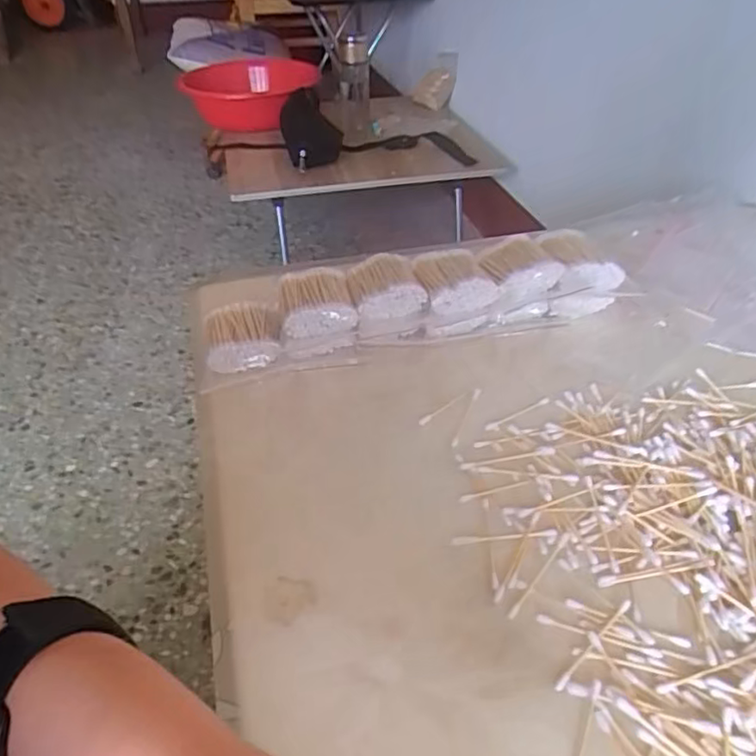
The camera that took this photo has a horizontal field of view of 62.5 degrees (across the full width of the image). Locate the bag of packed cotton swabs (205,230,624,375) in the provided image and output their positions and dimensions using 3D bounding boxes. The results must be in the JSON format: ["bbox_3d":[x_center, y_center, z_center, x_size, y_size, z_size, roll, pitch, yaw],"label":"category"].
[{"bbox_3d":[0.033,-0.072,0.567,0.367,0.057,0.085,-11,41,-9],"label":"bag of packed cotton swabs"}]

